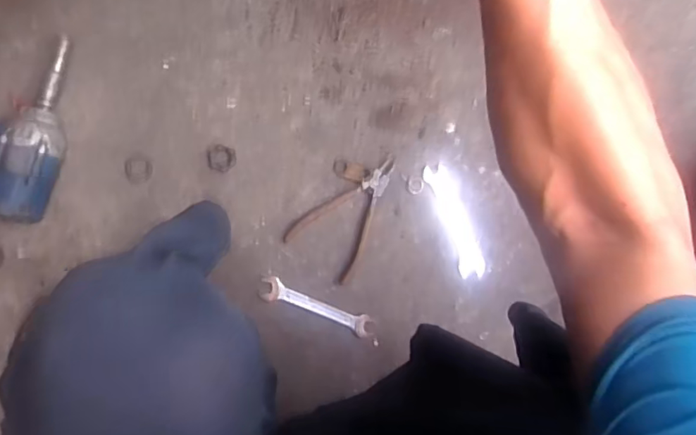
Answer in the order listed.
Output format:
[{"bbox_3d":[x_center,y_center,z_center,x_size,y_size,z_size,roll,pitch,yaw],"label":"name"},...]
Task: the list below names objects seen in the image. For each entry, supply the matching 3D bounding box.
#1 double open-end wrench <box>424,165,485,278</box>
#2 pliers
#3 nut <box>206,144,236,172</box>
[{"bbox_3d":[0.132,0.005,0.653,0.032,0.004,0.142,-21,93,-3],"label":"double open-end wrench"},{"bbox_3d":[0.008,-0.007,0.641,0.091,0.007,0.154,40,89,-4],"label":"pliers"},{"bbox_3d":[-0.146,-0.068,0.615,0.031,0.011,0.030,0,92,-4],"label":"nut"}]

